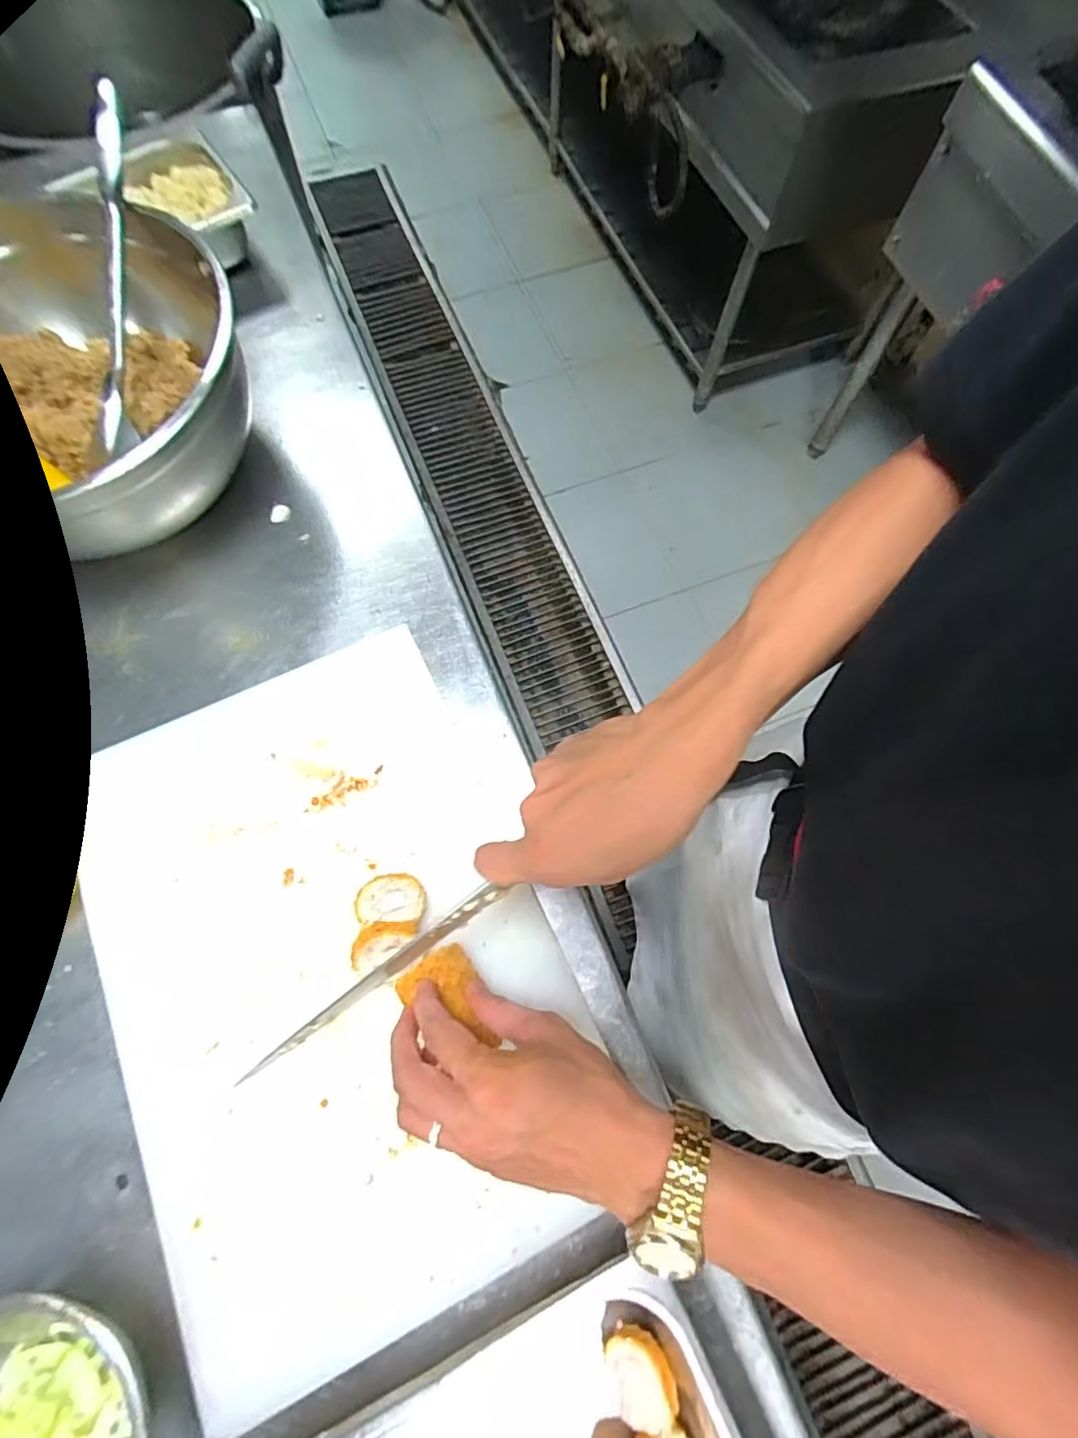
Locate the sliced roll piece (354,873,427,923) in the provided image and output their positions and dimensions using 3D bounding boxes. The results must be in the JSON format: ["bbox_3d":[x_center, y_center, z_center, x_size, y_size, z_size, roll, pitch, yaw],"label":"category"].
[{"bbox_3d":[-0.109,0.133,0.429,0.049,0.019,0.033,-2,70,-2],"label":"sliced roll piece"}]

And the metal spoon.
[{"bbox_3d":[-0.366,-0.379,0.498,0.040,0.019,0.284,4,98,0],"label":"metal spoon"}]

